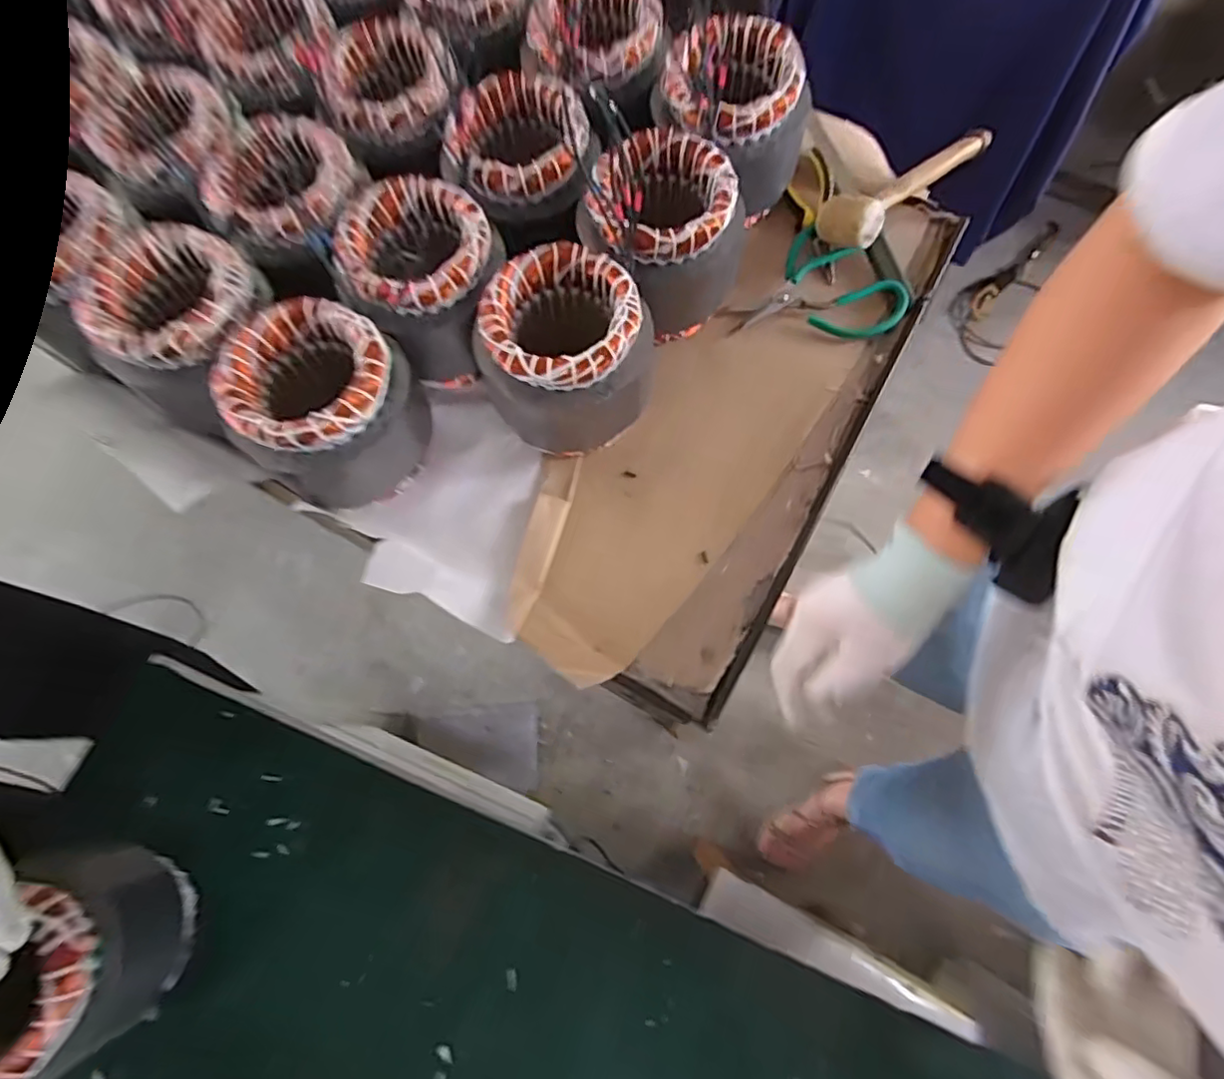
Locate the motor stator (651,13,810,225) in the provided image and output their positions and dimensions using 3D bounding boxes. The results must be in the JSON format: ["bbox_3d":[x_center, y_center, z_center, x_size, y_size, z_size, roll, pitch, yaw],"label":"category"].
[{"bbox_3d":[0.122,-0.425,0.592,0.128,0.126,0.129,-1,73,2],"label":"motor stator"}]

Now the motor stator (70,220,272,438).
[{"bbox_3d":[-0.380,-0.191,0.539,0.119,0.099,0.146,15,74,6],"label":"motor stator"}]

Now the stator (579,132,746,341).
[{"bbox_3d":[0.052,-0.292,0.561,0.134,0.152,0.131,13,74,6],"label":"stator"}]

